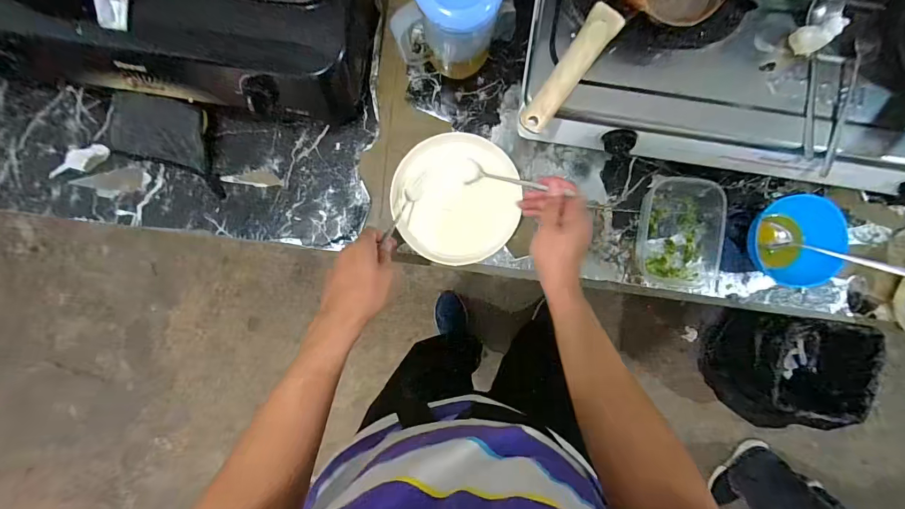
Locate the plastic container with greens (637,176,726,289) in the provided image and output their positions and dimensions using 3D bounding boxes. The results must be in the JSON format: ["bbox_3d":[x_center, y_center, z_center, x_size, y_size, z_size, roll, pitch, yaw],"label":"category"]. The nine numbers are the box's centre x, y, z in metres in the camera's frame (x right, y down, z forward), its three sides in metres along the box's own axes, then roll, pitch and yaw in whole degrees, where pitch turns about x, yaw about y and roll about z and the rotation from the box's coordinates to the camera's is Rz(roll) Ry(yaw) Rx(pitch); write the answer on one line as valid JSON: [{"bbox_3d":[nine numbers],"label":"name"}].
[{"bbox_3d":[0.344,-0.033,0.589,0.135,0.048,0.167,2,92,0],"label":"plastic container with greens"}]

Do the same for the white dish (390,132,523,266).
[{"bbox_3d":[0.005,-0.083,0.590,0.180,0.034,0.189,0,92,0],"label":"white dish"}]

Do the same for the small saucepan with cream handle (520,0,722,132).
[{"bbox_3d":[0.174,-0.244,0.429,0.274,0.052,0.086,-35,91,1],"label":"small saucepan with cream handle"}]

